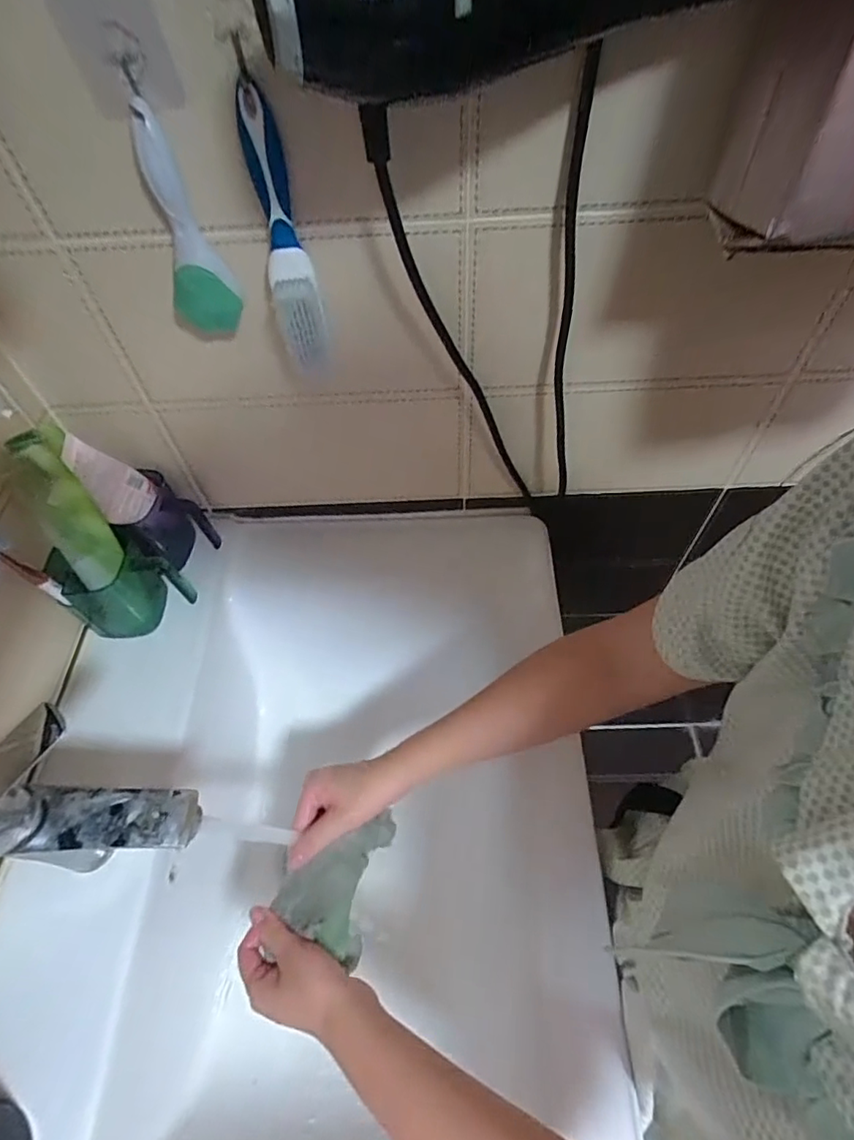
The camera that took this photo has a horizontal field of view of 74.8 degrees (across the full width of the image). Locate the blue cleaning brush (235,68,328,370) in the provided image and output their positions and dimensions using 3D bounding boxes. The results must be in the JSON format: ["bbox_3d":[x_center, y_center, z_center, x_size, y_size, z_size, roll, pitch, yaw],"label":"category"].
[{"bbox_3d":[-0.100,-0.226,0.391,0.034,0.169,0.040,-13,57,-6],"label":"blue cleaning brush"}]

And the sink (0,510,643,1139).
[{"bbox_3d":[-0.084,0.272,0.553,0.467,0.198,0.701,0,56,3],"label":"sink"}]

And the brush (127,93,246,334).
[{"bbox_3d":[-0.170,-0.241,0.396,0.046,0.141,0.033,-9,48,-3],"label":"brush"}]

